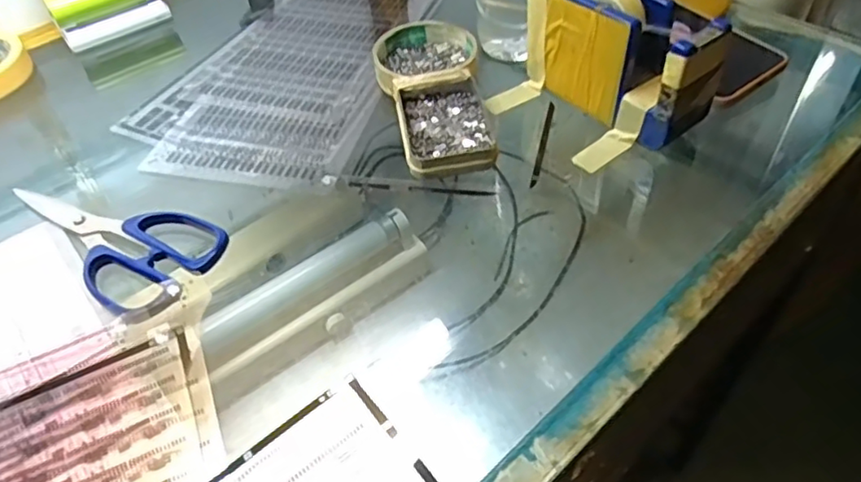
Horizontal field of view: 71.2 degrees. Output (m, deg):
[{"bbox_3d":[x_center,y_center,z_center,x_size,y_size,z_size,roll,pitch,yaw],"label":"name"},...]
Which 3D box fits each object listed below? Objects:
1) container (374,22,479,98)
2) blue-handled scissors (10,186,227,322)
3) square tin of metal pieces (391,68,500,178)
[{"bbox_3d":[-0.003,-0.144,0.484,0.080,0.021,0.089,-6,49,1],"label":"container"},{"bbox_3d":[-0.216,-0.003,0.383,0.177,0.011,0.073,18,53,20],"label":"blue-handled scissors"},{"bbox_3d":[0.010,-0.084,0.432,0.064,0.020,0.096,-10,49,-3],"label":"square tin of metal pieces"}]

